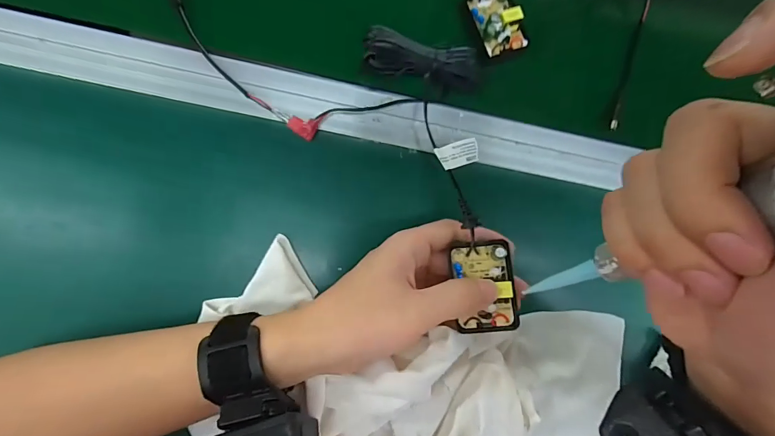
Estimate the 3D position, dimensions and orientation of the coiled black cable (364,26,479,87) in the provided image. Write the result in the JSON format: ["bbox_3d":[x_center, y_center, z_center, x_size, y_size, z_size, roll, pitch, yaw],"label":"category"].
[{"bbox_3d":[0.028,-0.126,0.300,0.092,0.019,0.030,9,84,-6],"label":"coiled black cable"}]

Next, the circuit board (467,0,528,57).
[{"bbox_3d":[0.091,-0.162,0.309,0.035,0.015,0.051,-20,87,-8],"label":"circuit board"}]

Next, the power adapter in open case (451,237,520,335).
[{"bbox_3d":[0.064,0.044,0.245,0.037,0.024,0.058,-3,85,-7],"label":"power adapter in open case"}]

